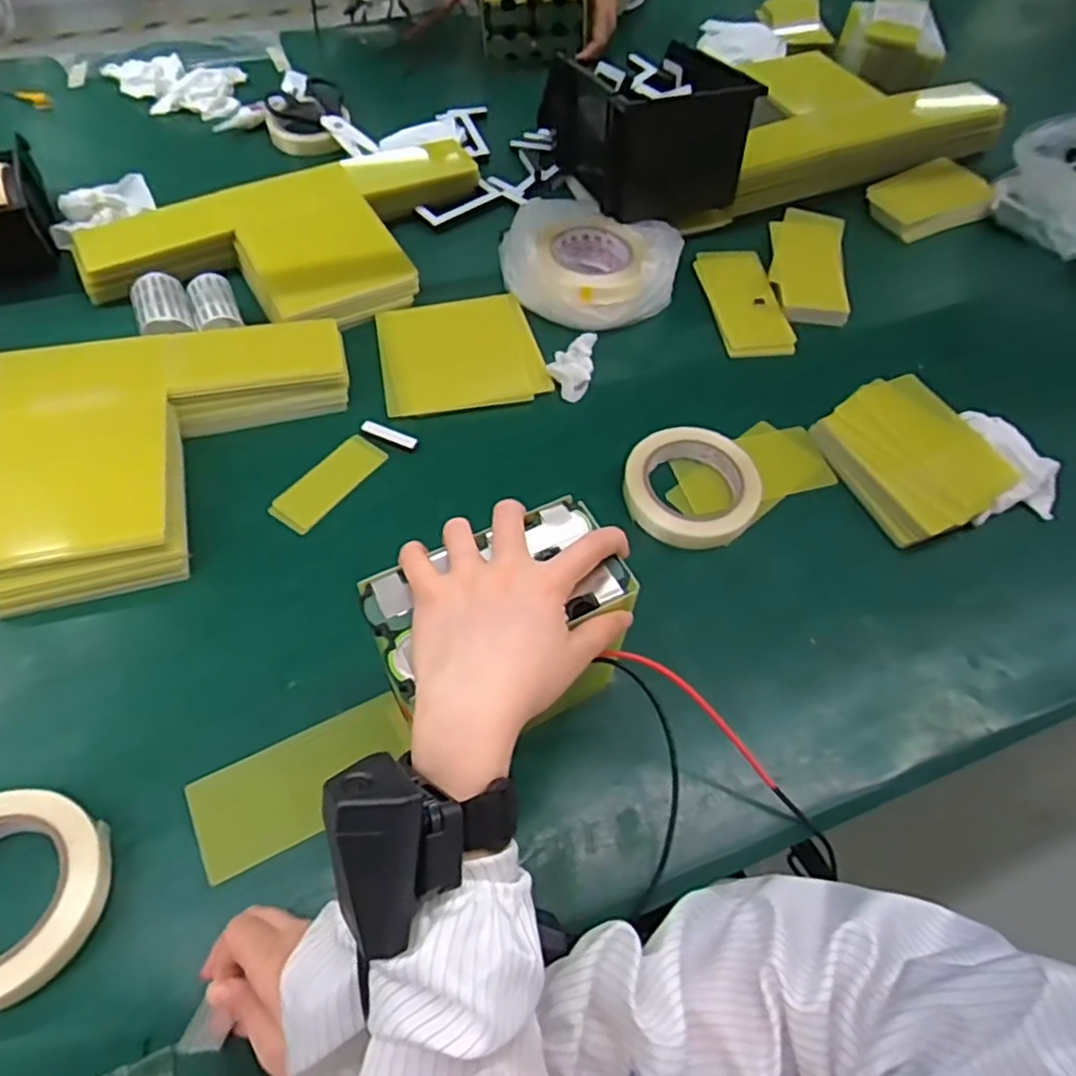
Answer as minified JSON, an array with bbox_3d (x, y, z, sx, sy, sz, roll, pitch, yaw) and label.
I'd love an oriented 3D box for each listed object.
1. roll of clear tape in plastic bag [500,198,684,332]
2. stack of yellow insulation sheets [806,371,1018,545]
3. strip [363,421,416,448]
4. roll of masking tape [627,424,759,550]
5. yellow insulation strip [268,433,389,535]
[{"bbox_3d":[0.057,-0.290,0.713,0.158,0.061,0.147,1,57,-2],"label":"roll of clear tape in plastic bag"},{"bbox_3d":[0.323,-0.072,0.602,0.124,0.036,0.142,-30,63,-20],"label":"stack of yellow insulation sheets"},{"bbox_3d":[-0.134,-0.092,0.621,0.055,0.007,0.012,22,61,10],"label":"strip"},{"bbox_3d":[0.129,-0.043,0.584,0.109,0.034,0.098,-4,58,-5],"label":"roll of masking tape"},{"bbox_3d":[-0.179,-0.049,0.592,0.046,0.004,0.104,32,61,17],"label":"yellow insulation strip"}]

